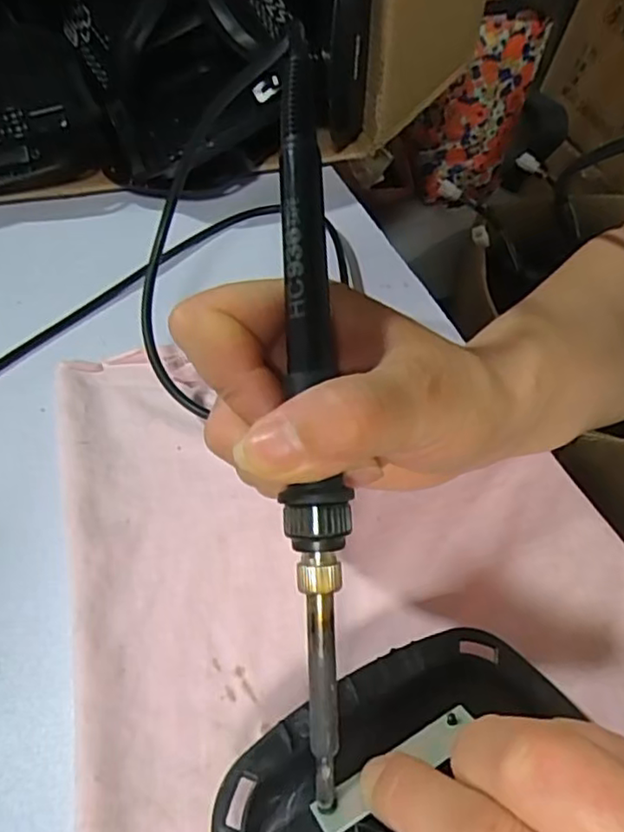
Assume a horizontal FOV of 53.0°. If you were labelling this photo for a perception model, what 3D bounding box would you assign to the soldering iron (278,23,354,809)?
[{"bbox_3d":[0.000,-0.003,0.184,0.016,0.024,0.214,-2,85,-3],"label":"soldering iron"}]

